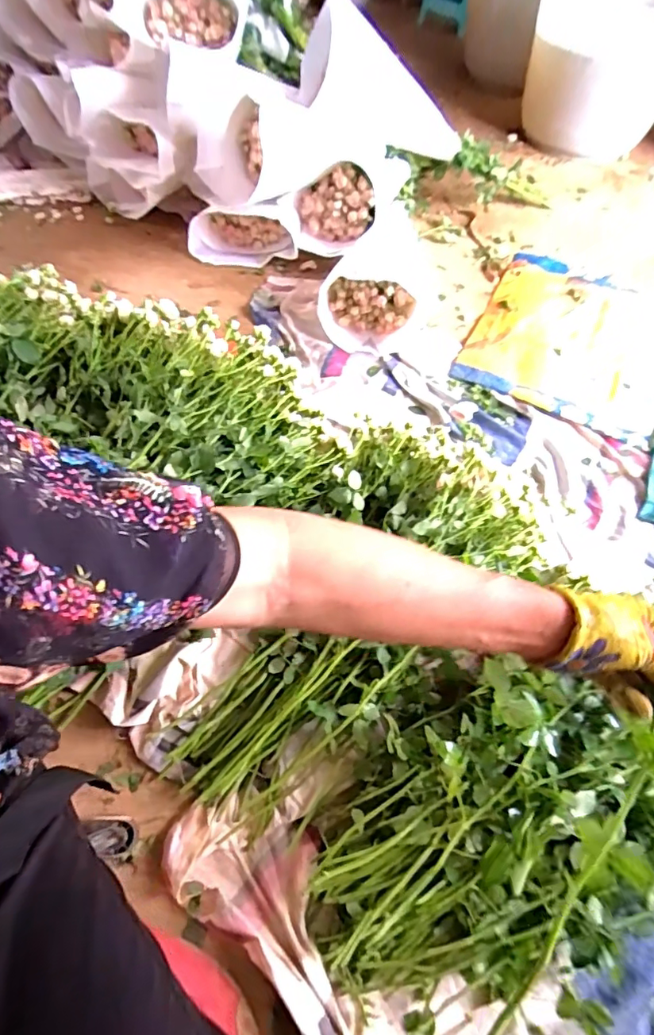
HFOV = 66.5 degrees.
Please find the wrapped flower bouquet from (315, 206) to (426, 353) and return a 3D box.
[{"bbox_3d":[0.154,-0.596,1.164,0.220,0.133,0.452,19,59,9],"label":"wrapped flower bouquet"}]

